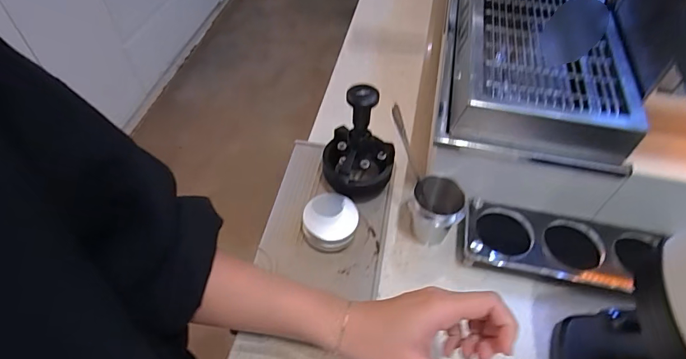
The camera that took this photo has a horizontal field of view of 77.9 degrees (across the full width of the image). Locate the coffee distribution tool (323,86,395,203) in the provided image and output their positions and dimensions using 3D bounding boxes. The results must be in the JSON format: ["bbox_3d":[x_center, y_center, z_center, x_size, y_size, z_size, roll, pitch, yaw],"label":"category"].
[{"bbox_3d":[0.020,-0.036,0.498,0.085,0.155,0.074,3,52,0],"label":"coffee distribution tool"}]

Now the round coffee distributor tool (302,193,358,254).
[{"bbox_3d":[-0.015,0.053,0.502,0.064,0.042,0.061,12,51,8],"label":"round coffee distributor tool"}]

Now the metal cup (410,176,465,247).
[{"bbox_3d":[0.107,0.039,0.495,0.057,0.076,0.062,1,51,-1],"label":"metal cup"}]

